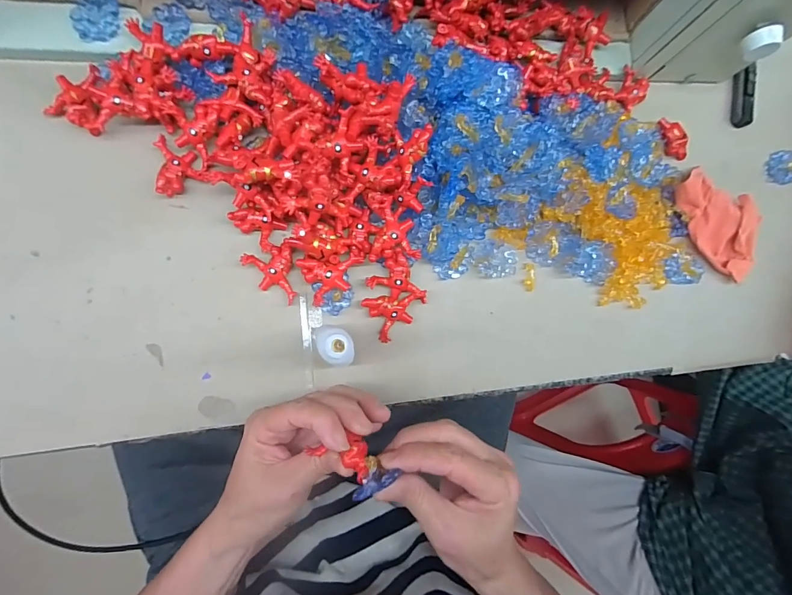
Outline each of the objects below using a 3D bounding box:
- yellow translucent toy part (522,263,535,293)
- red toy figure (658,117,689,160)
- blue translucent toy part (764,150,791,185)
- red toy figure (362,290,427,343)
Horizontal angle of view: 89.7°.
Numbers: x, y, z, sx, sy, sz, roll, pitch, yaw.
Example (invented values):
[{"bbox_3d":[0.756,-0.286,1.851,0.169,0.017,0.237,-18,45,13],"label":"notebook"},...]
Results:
[{"bbox_3d":[0.115,-0.018,0.343,0.011,0.005,0.024,6,84,-8],"label":"yellow translucent toy part"},{"bbox_3d":[0.261,-0.150,0.374,0.017,0.012,0.042,-28,90,-10],"label":"red toy figure"},{"bbox_3d":[0.384,-0.129,0.393,0.033,0.009,0.033,1,85,-9],"label":"blue translucent toy part"},{"bbox_3d":[0.002,0.009,0.321,0.048,0.017,0.037,-28,90,-10],"label":"red toy figure"}]

